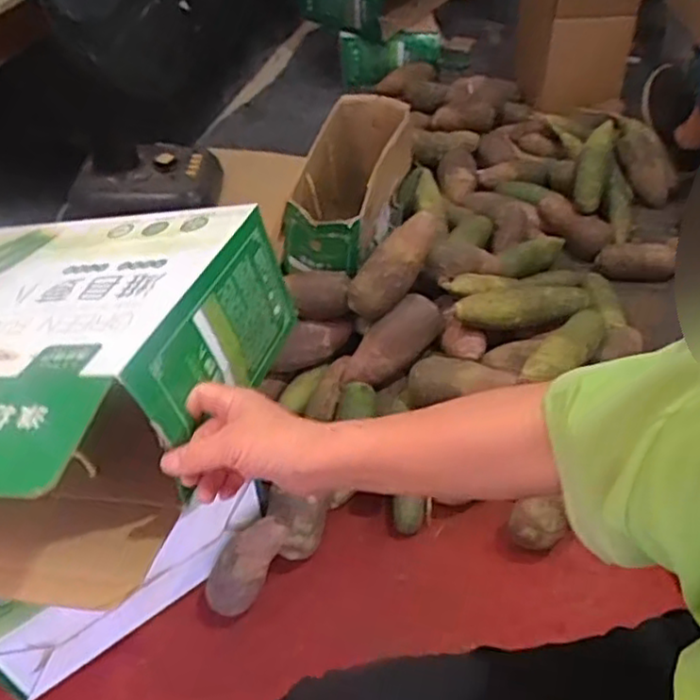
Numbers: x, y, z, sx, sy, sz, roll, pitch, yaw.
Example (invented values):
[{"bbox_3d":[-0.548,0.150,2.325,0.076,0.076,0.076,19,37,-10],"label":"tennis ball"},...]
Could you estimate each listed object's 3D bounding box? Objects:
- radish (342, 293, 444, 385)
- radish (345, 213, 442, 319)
[{"bbox_3d":[0.062,-0.010,1.004,0.169,0.061,0.058,-42,54,-12],"label":"radish"},{"bbox_3d":[0.064,-0.123,1.001,0.059,0.064,0.175,40,94,35],"label":"radish"}]

